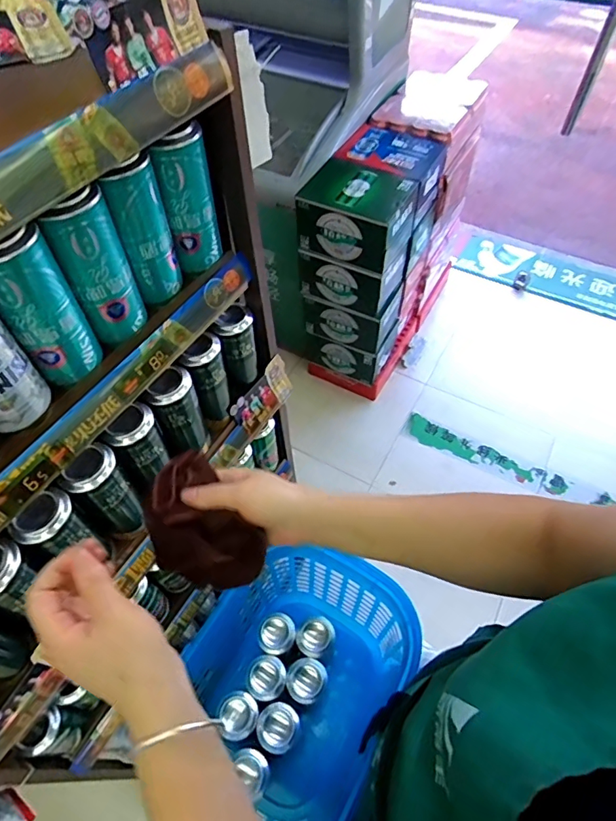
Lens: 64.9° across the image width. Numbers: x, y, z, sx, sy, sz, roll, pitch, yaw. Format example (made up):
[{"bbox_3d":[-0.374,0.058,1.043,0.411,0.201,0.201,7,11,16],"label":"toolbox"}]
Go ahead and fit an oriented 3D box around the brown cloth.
[{"bbox_3d":[-0.104,0.112,0.459,0.084,0.067,0.121,-36,62,-21],"label":"brown cloth"}]

